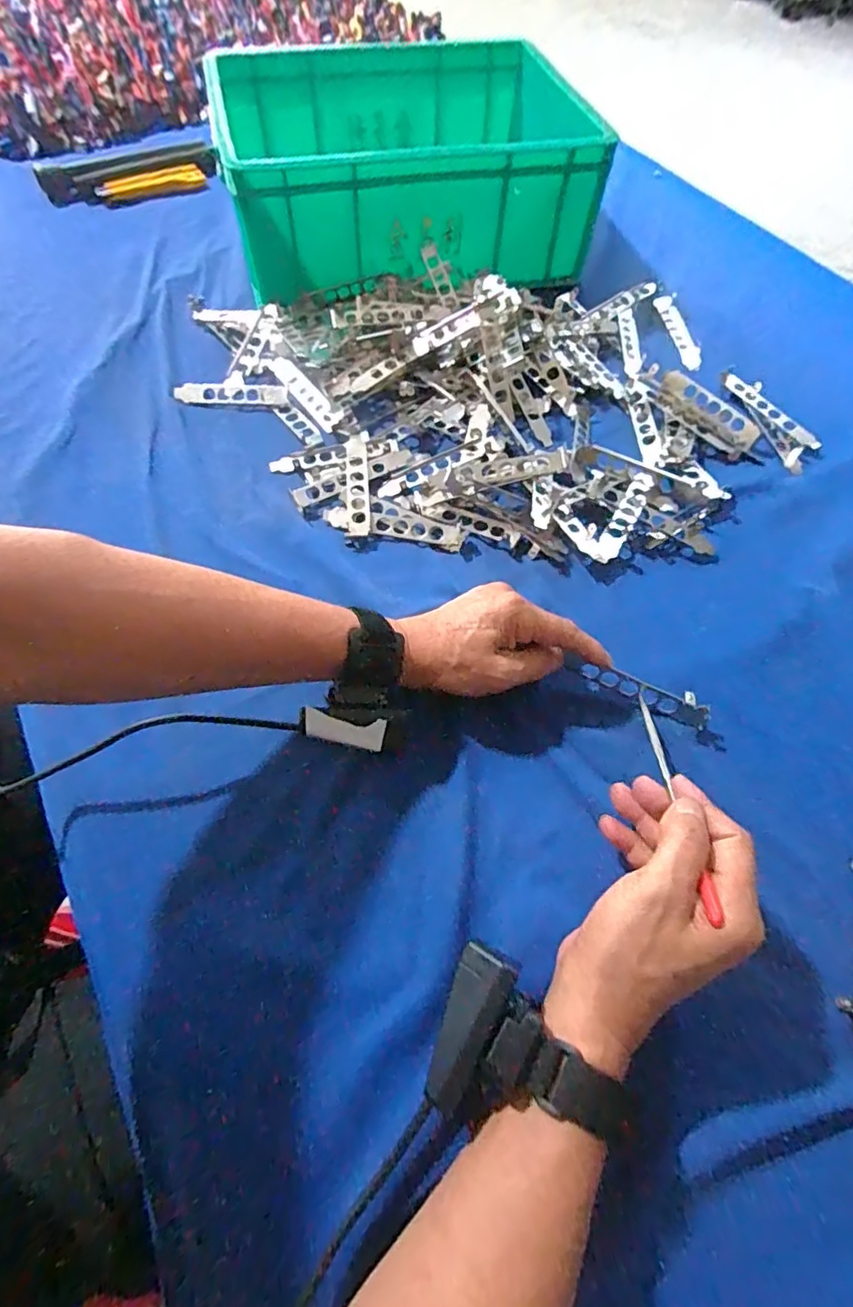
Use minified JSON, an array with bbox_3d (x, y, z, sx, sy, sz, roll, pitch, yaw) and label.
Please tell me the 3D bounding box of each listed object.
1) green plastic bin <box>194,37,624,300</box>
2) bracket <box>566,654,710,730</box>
[{"bbox_3d":[-0.029,-0.590,0.691,0.392,0.126,0.319,-11,63,-8],"label":"green plastic bin"},{"bbox_3d":[0.152,0.025,0.419,0.103,0.019,0.020,23,64,7],"label":"bracket"}]

